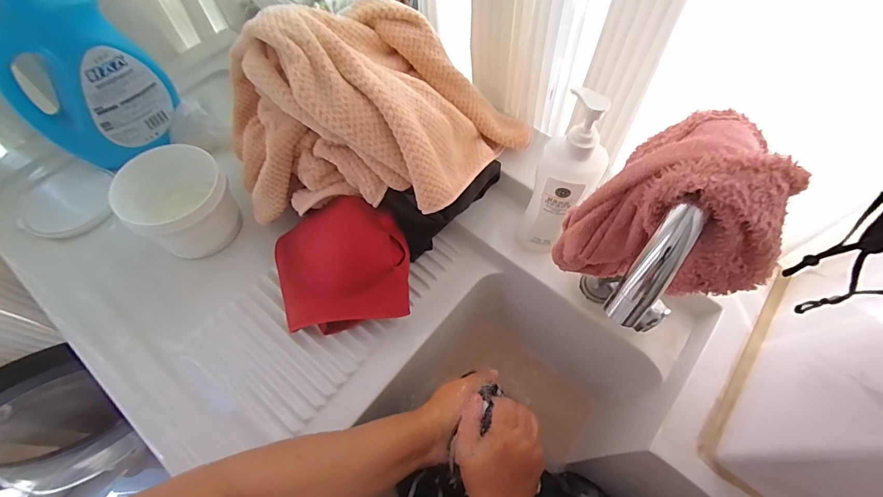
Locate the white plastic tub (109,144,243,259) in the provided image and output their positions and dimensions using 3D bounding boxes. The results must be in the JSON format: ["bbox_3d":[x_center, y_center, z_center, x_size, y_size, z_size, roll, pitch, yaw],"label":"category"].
[{"bbox_3d":[-0.330,-0.054,0.522,0.114,0.085,0.113,0,62,0],"label":"white plastic tub"}]

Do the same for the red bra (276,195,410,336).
[{"bbox_3d":[-0.122,0.023,0.500,0.162,0.104,0.135,-10,63,-5],"label":"red bra"}]

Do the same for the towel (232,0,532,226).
[{"bbox_3d":[-0.069,-0.162,0.477,0.340,0.171,0.233,8,63,5],"label":"towel"}]

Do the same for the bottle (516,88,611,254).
[{"bbox_3d":[0.132,-0.069,0.455,0.060,0.215,0.054,22,65,11],"label":"bottle"}]

